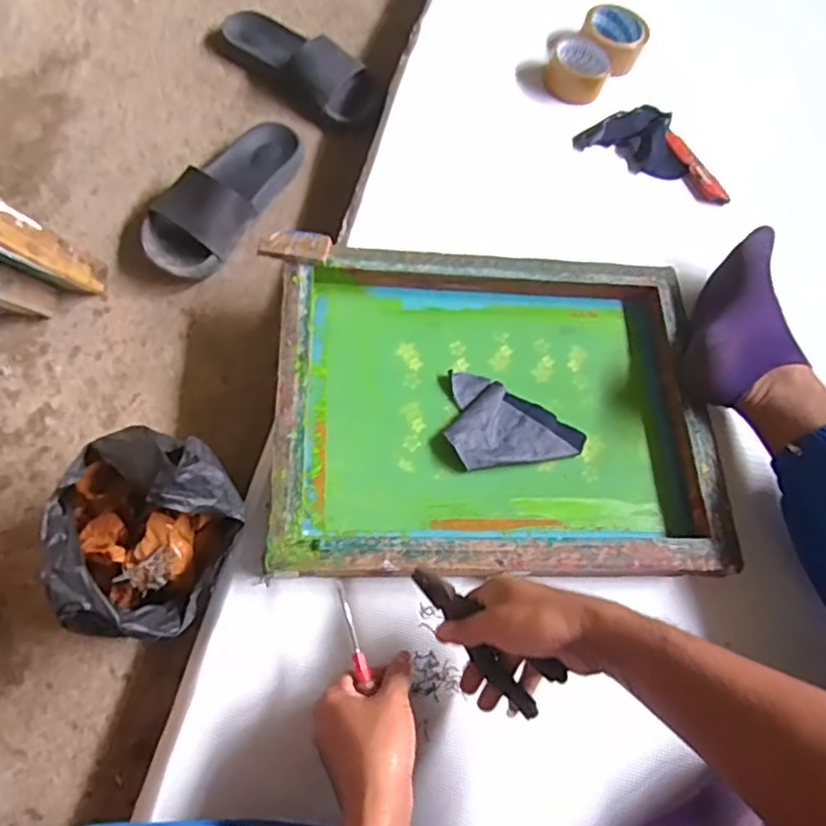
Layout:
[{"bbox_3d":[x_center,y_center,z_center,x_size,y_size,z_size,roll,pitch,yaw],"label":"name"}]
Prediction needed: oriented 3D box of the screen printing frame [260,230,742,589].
[{"bbox_3d":[0.087,-0.016,0.680,0.450,0.050,0.368,1,66,-7],"label":"screen printing frame"}]

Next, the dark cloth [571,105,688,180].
[{"bbox_3d":[0.283,-0.347,0.836,0.134,0.028,0.104,-12,88,2],"label":"dark cloth"}]

